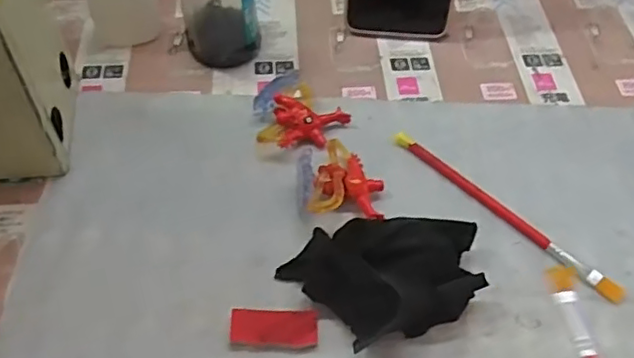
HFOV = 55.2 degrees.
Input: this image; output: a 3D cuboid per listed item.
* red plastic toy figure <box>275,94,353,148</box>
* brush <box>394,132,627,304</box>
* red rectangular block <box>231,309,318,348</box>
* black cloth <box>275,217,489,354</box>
[{"bbox_3d":[-0.004,-0.032,0.380,0.047,0.017,0.034,6,55,3],"label":"red plastic toy figure"},{"bbox_3d":[0.107,0.017,0.352,0.011,0.006,0.155,-38,64,-24],"label":"brush"},{"bbox_3d":[-0.021,0.075,0.305,0.043,0.004,0.019,2,52,-5],"label":"red rectangular block"},{"bbox_3d":[0.035,0.049,0.310,0.097,0.030,0.061,-7,55,-6],"label":"black cloth"}]

